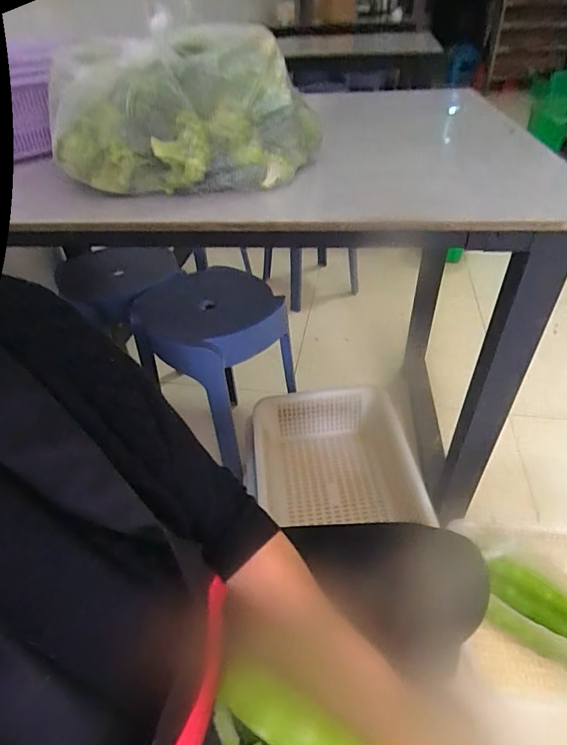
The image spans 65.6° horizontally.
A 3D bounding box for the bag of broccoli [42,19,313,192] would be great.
[{"bbox_3d":[-0.105,-0.297,0.499,0.241,0.132,0.211,12,45,18],"label":"bag of broccoli"}]

